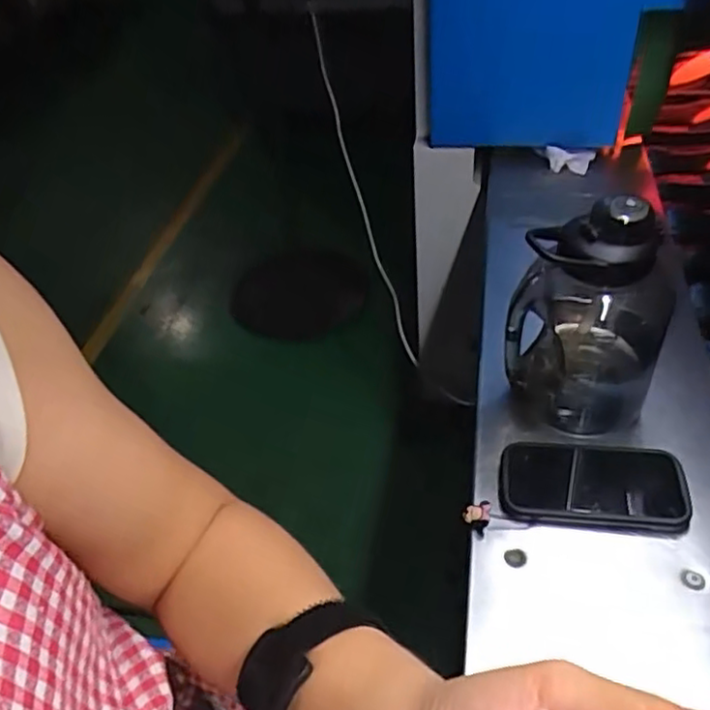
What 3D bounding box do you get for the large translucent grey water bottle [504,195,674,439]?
[{"bbox_3d":[0.207,-0.037,0.590,0.127,0.216,0.106,21,50,26],"label":"large translucent grey water bottle"}]

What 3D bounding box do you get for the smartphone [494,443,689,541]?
[{"bbox_3d":[0.208,0.114,0.581,0.154,0.017,0.079,3,44,10],"label":"smartphone"}]

